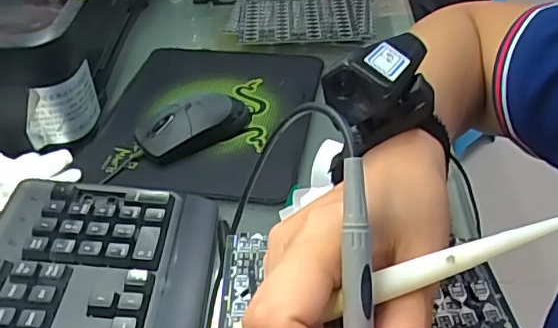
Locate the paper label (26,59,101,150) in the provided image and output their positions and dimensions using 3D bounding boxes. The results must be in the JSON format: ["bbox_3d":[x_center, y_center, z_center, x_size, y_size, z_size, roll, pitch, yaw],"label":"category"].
[{"bbox_3d":[-0.198,-0.054,0.526,0.022,0.061,0.077,27,49,31],"label":"paper label"}]

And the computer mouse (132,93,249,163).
[{"bbox_3d":[-0.080,-0.041,0.539,0.109,0.032,0.054,-27,46,-25],"label":"computer mouse"}]

